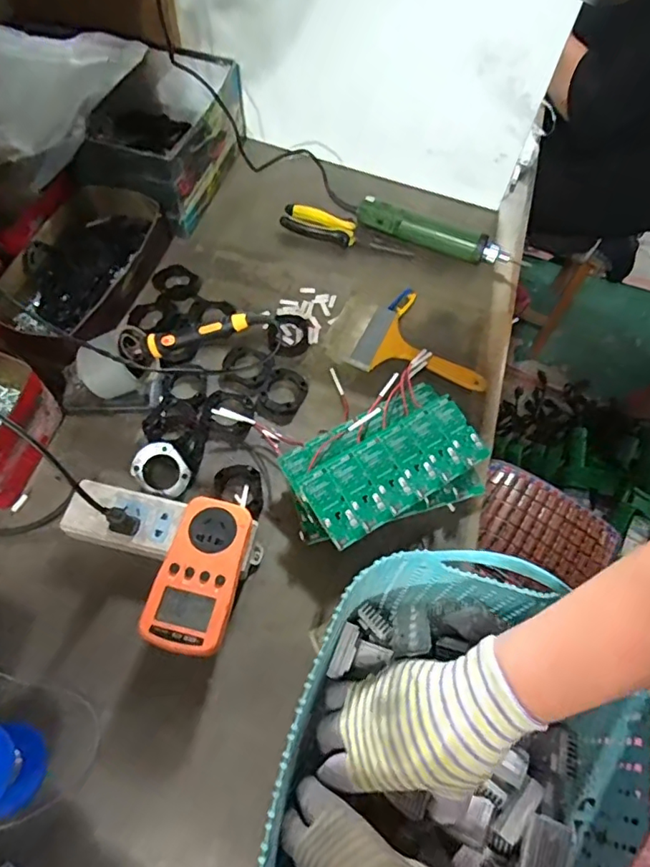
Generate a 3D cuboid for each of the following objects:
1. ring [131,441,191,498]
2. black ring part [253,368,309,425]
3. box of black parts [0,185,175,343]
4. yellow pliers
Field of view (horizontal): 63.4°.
[{"bbox_3d":[-0.165,0.037,0.534,0.060,0.010,0.048,43,81,7],"label":"ring"},{"bbox_3d":[-0.048,-0.048,0.607,0.049,0.012,0.068,21,62,7],"label":"black ring part"},{"bbox_3d":[-0.288,-0.205,0.641,0.129,0.059,0.234,26,62,10],"label":"box of black parts"},{"bbox_3d":[0.030,-0.278,0.721,0.181,0.018,0.037,16,61,5],"label":"yellow pliers"}]

